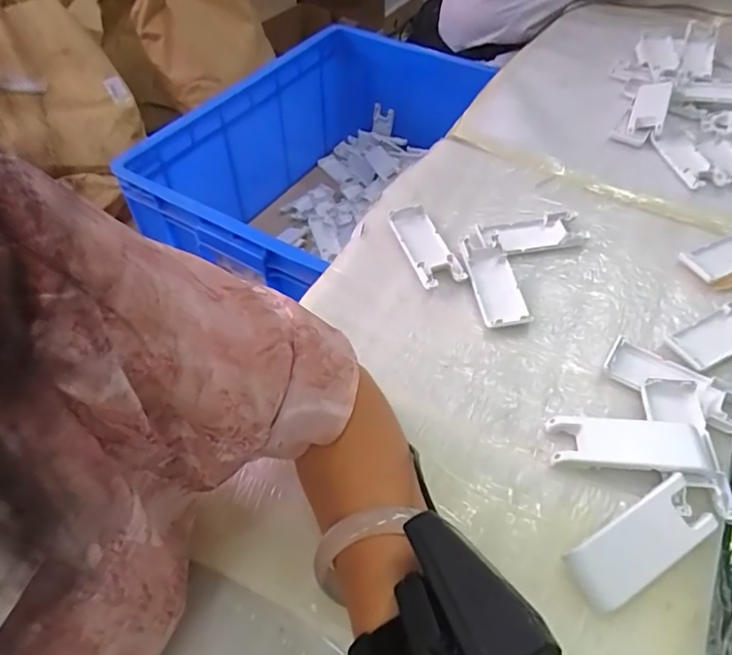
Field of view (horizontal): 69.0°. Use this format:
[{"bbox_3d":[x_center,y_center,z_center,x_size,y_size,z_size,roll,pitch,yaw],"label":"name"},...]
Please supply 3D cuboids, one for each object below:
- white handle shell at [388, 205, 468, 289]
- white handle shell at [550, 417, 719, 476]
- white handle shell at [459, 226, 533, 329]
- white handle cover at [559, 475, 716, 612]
[{"bbox_3d":[0.055,-0.077,0.510,0.039,0.018,0.097,-18,55,-13],"label":"white handle shell"},{"bbox_3d":[0.186,0.084,0.379,0.103,0.017,0.039,8,53,7],"label":"white handle shell"},{"bbox_3d":[0.114,-0.047,0.488,0.039,0.014,0.112,-8,53,-6],"label":"white handle shell"},{"bbox_3d":[0.173,0.134,0.334,0.099,0.024,0.039,-26,57,-18],"label":"white handle cover"}]

